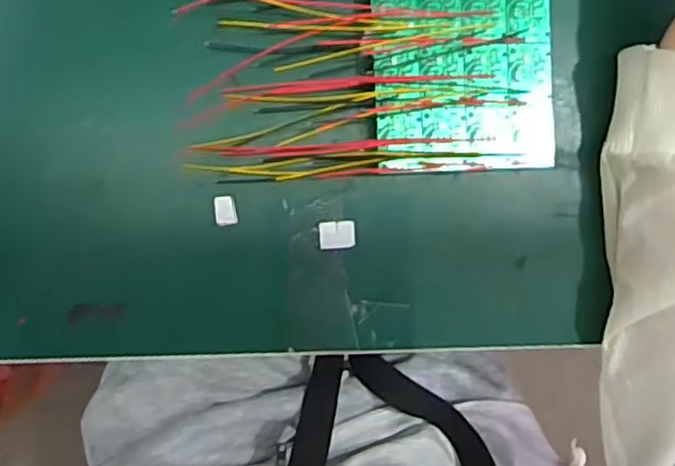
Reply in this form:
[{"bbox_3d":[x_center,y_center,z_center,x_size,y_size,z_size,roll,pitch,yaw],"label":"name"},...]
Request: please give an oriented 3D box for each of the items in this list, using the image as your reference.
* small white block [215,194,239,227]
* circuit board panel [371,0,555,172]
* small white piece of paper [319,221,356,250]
[{"bbox_3d":[-0.062,-0.012,0.375,0.012,0.004,0.017,-6,95,-7],"label":"small white block"},{"bbox_3d":[0.070,-0.124,0.383,0.101,0.013,0.174,-3,95,-7],"label":"circuit board panel"},{"bbox_3d":[0.000,0.001,0.384,0.020,0.004,0.015,-3,95,-7],"label":"small white piece of paper"}]

